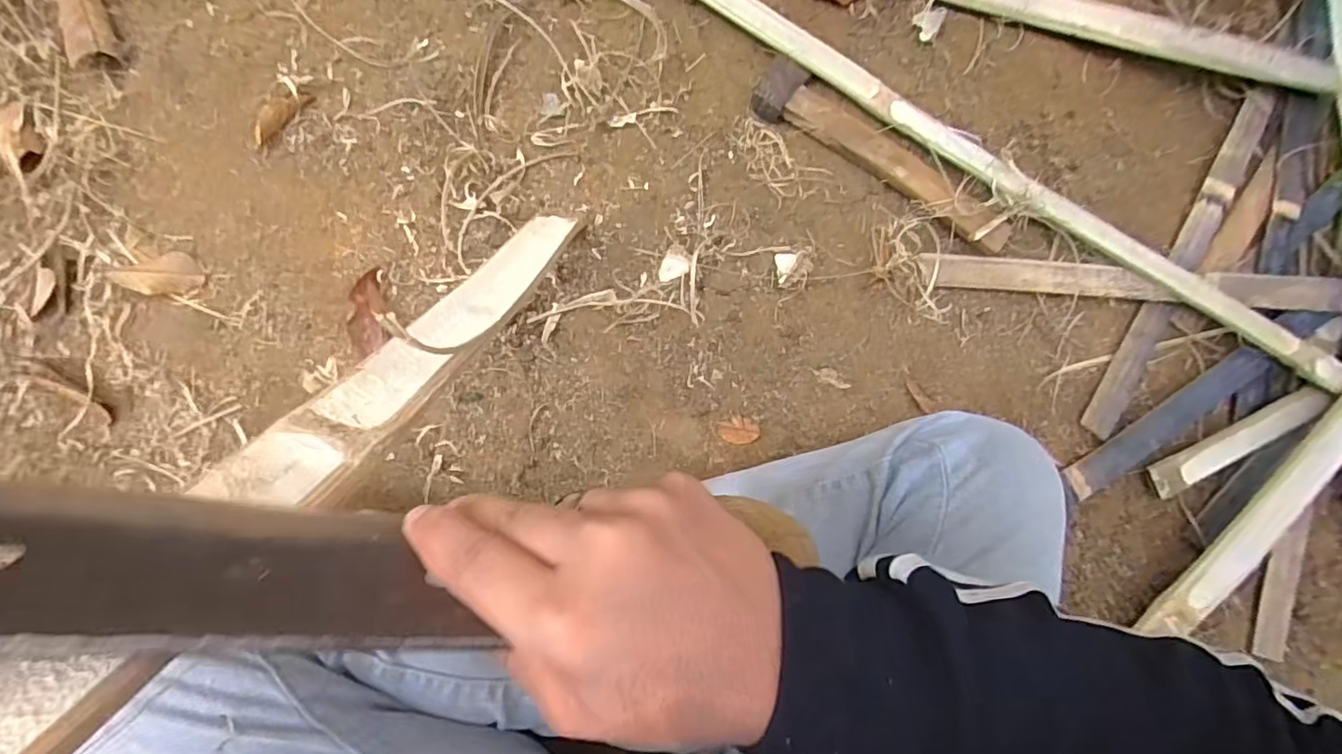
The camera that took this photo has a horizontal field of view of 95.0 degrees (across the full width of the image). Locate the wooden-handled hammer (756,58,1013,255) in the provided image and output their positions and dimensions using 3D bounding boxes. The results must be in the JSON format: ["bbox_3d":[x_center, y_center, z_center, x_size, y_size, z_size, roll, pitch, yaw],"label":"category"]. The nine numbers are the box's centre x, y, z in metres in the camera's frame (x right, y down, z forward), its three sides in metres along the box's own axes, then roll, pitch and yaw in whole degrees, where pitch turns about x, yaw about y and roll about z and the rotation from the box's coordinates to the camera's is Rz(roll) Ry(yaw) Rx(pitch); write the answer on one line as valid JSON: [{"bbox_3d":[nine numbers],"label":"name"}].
[{"bbox_3d":[0.200,-0.202,0.566,0.269,0.029,0.055,33,82,-2],"label":"wooden-handled hammer"}]

